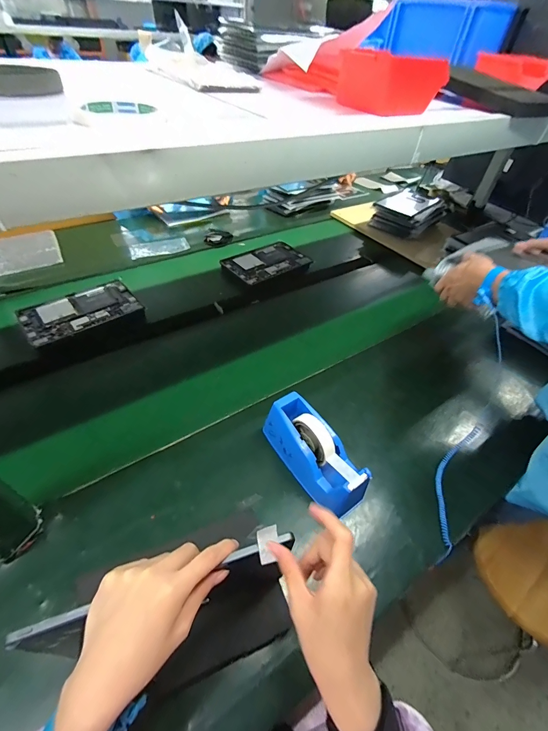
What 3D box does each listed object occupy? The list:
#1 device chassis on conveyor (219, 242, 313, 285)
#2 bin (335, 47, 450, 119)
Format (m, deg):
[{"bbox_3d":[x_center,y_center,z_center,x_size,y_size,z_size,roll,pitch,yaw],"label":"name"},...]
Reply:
[{"bbox_3d":[-0.021,-0.325,1.043,0.257,0.028,0.168,-26,53,-26],"label":"device chassis on conveyor"},{"bbox_3d":[0.183,-0.450,0.524,0.146,0.069,0.101,-12,48,-15],"label":"bin"}]

